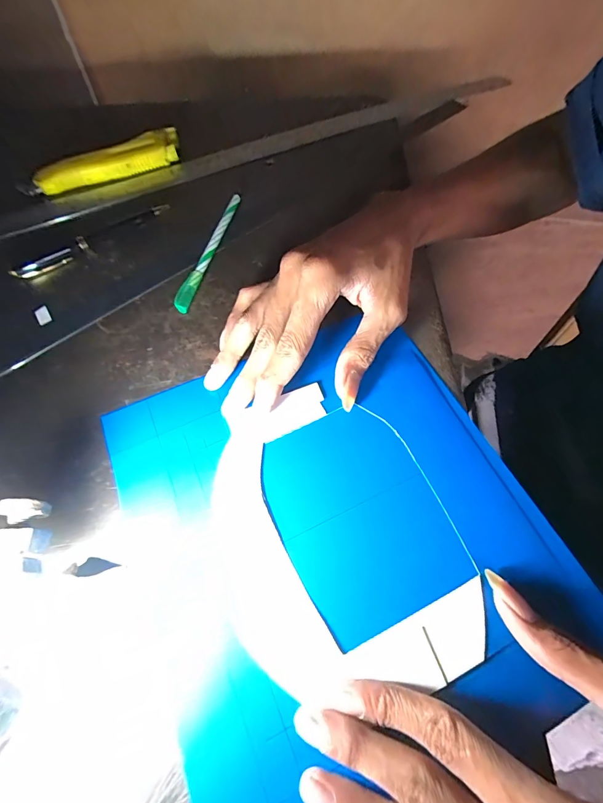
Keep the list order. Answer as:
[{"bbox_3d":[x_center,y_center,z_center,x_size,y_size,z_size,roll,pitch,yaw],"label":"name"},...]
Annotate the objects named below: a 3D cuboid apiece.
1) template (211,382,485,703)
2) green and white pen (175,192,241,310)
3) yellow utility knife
[{"bbox_3d":[0.007,0.074,0.190,0.105,0.008,0.162,-33,66,-11],"label":"template"},{"bbox_3d":[-0.074,-0.126,0.297,0.011,0.011,0.134,12,63,8],"label":"green and white pen"},{"bbox_3d":[-0.186,-0.231,0.350,0.144,0.021,0.032,-28,65,-13],"label":"yellow utility knife"}]

